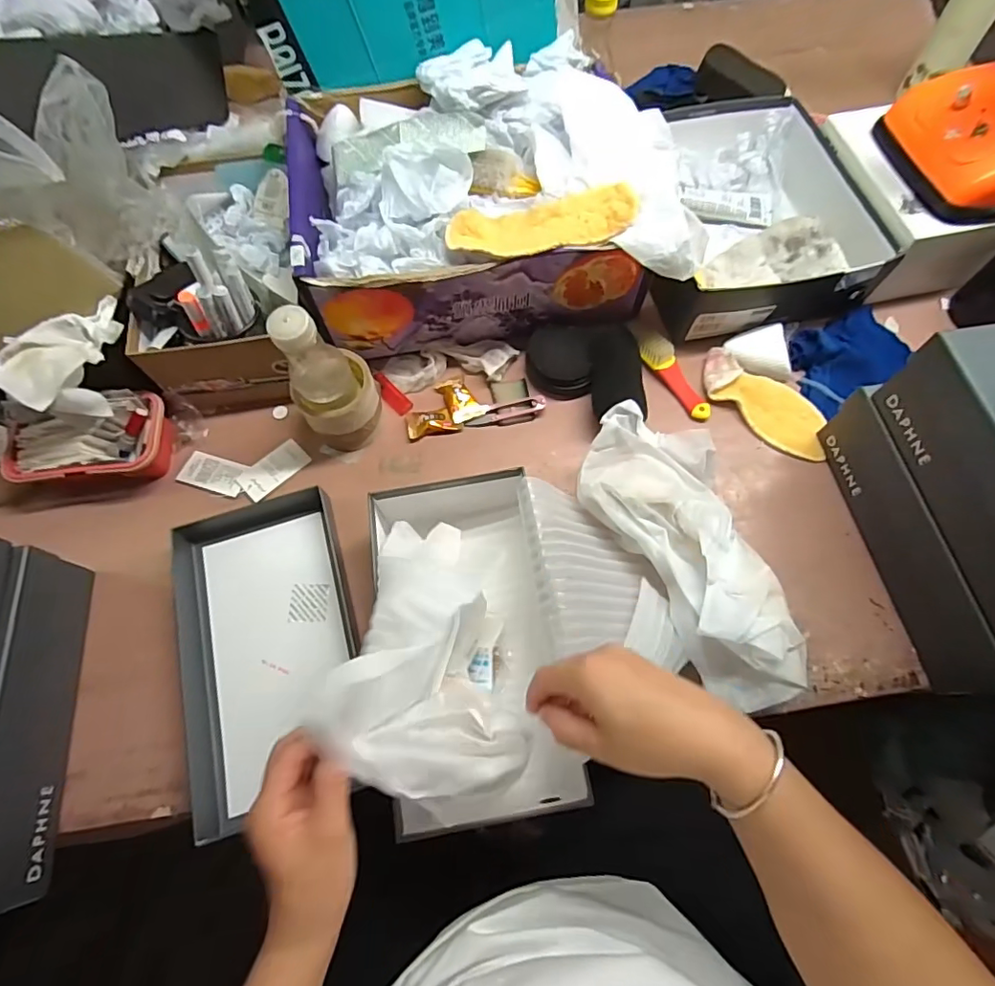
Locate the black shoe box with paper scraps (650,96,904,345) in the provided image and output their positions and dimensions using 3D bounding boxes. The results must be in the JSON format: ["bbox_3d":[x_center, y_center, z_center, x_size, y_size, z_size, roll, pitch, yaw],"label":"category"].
[{"bbox_3d":[0.313,-0.368,0.707,0.275,0.100,0.333,-8,68,-3],"label":"black shoe box with paper scraps"}]

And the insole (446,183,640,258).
[{"bbox_3d":[0.048,-0.283,0.560,0.198,0.022,0.066,-9,68,-3],"label":"insole"}]

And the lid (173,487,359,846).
[{"bbox_3d":[-0.230,0.147,0.540,0.165,0.032,0.316,-17,69,-6],"label":"lid"}]

